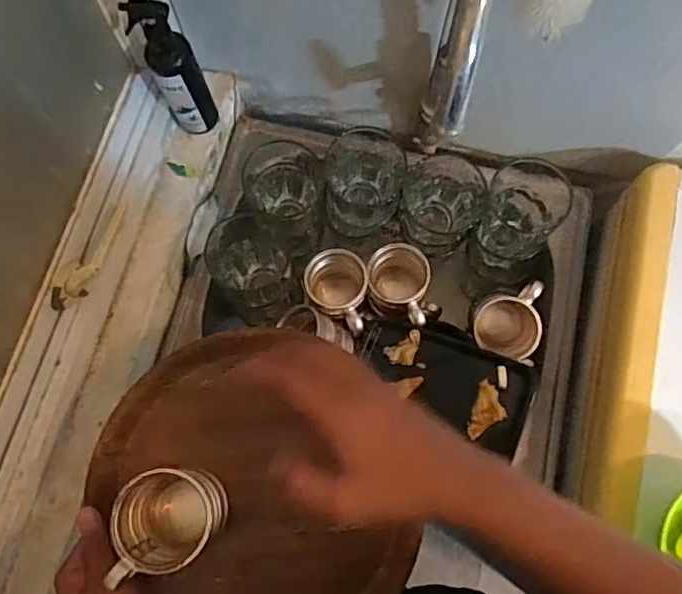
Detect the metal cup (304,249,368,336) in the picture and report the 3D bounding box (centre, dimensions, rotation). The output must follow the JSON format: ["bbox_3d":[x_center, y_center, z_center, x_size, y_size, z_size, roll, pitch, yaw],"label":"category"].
[{"bbox_3d":[-0.005,0.002,0.739,0.075,0.096,0.098,-8,75,-4],"label":"metal cup"}]

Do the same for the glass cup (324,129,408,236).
[{"bbox_3d":[0.028,-0.133,0.714,0.095,0.110,0.095,0,75,-1],"label":"glass cup"}]

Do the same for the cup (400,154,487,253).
[{"bbox_3d":[0.121,-0.109,0.708,0.087,0.115,0.083,0,75,-1],"label":"cup"}]

